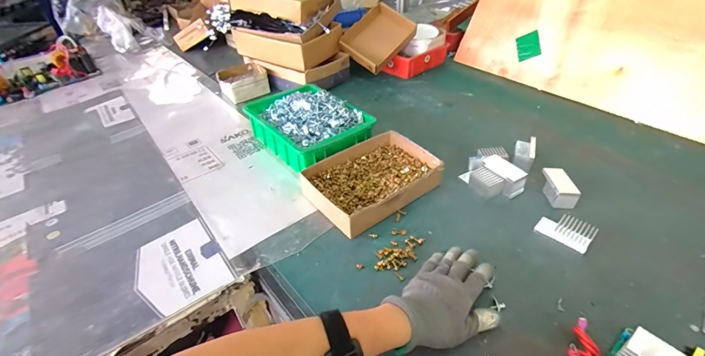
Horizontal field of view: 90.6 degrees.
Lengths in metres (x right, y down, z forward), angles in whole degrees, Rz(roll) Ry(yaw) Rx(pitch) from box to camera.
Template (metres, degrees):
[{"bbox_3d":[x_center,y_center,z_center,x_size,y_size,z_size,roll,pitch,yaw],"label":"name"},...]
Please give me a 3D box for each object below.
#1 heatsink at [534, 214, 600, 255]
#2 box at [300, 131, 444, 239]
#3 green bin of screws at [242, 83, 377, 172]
[{"bbox_3d":[0.302,0.075,0.496,0.068,0.037,0.026,29,49,33],"label":"heatsink"},{"bbox_3d":[0.031,0.004,0.593,0.217,0.052,0.147,-28,46,-27],"label":"box"},{"bbox_3d":[-0.090,-0.104,0.709,0.175,0.082,0.249,-28,46,-27],"label":"green bin of screws"}]

